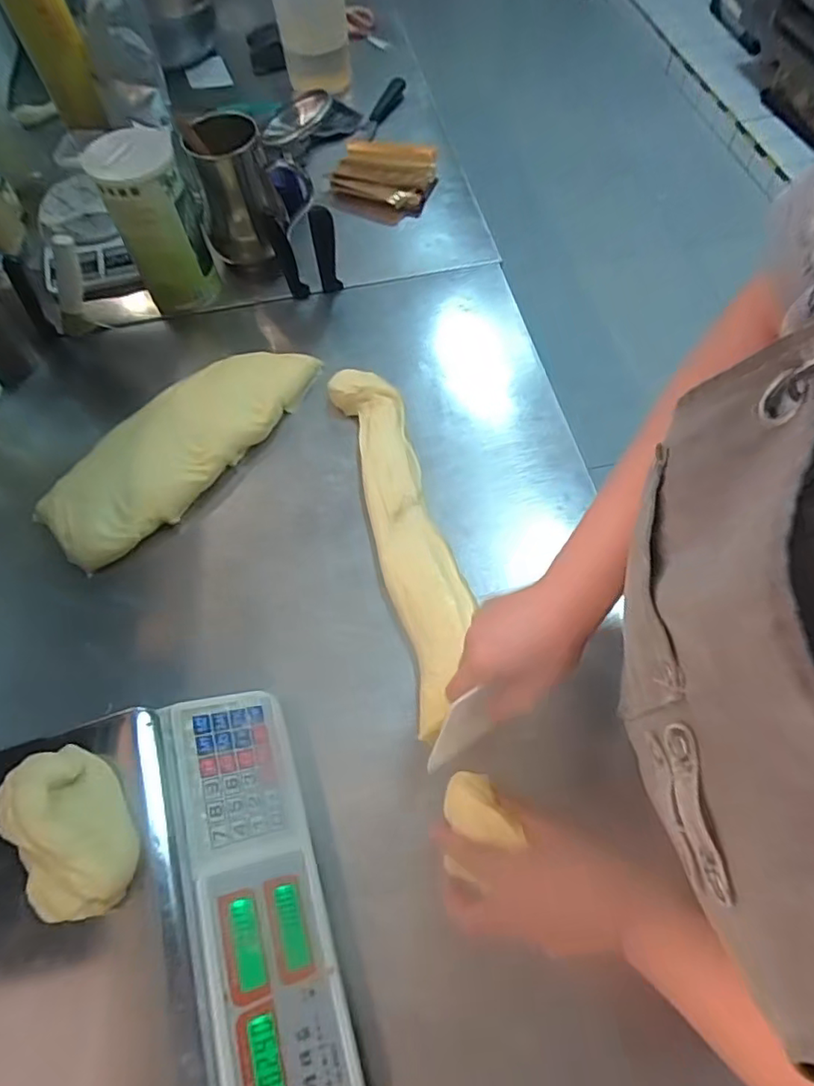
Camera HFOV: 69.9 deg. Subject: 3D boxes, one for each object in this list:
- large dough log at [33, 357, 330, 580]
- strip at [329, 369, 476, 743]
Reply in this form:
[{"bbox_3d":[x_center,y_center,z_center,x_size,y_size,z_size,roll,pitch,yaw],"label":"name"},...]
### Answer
[{"bbox_3d":[-0.255,-0.125,0.684,0.112,0.061,0.357,38,70,15],"label":"large dough log"},{"bbox_3d":[0.002,-0.015,0.644,0.087,0.051,0.430,-15,61,-4],"label":"strip"}]

